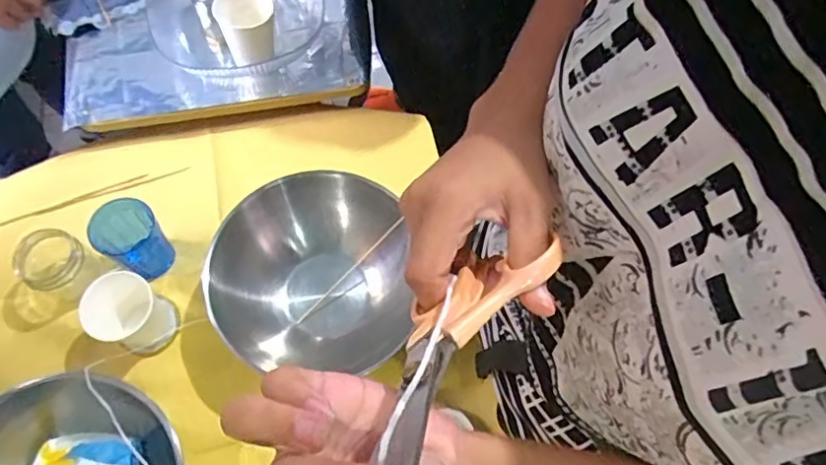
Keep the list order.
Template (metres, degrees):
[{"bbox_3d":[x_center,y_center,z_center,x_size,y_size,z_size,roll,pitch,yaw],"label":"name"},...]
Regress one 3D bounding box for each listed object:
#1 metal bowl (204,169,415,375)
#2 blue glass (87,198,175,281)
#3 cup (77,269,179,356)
[{"bbox_3d":[-0.108,0.043,0.657,0.221,0.087,0.216,1,66,-2],"label":"metal bowl"},{"bbox_3d":[-0.328,0.008,0.662,0.066,0.083,0.068,1,66,-2],"label":"blue glass"},{"bbox_3d":[-0.321,0.091,0.631,0.075,0.083,0.075,1,66,-2],"label":"cup"}]

